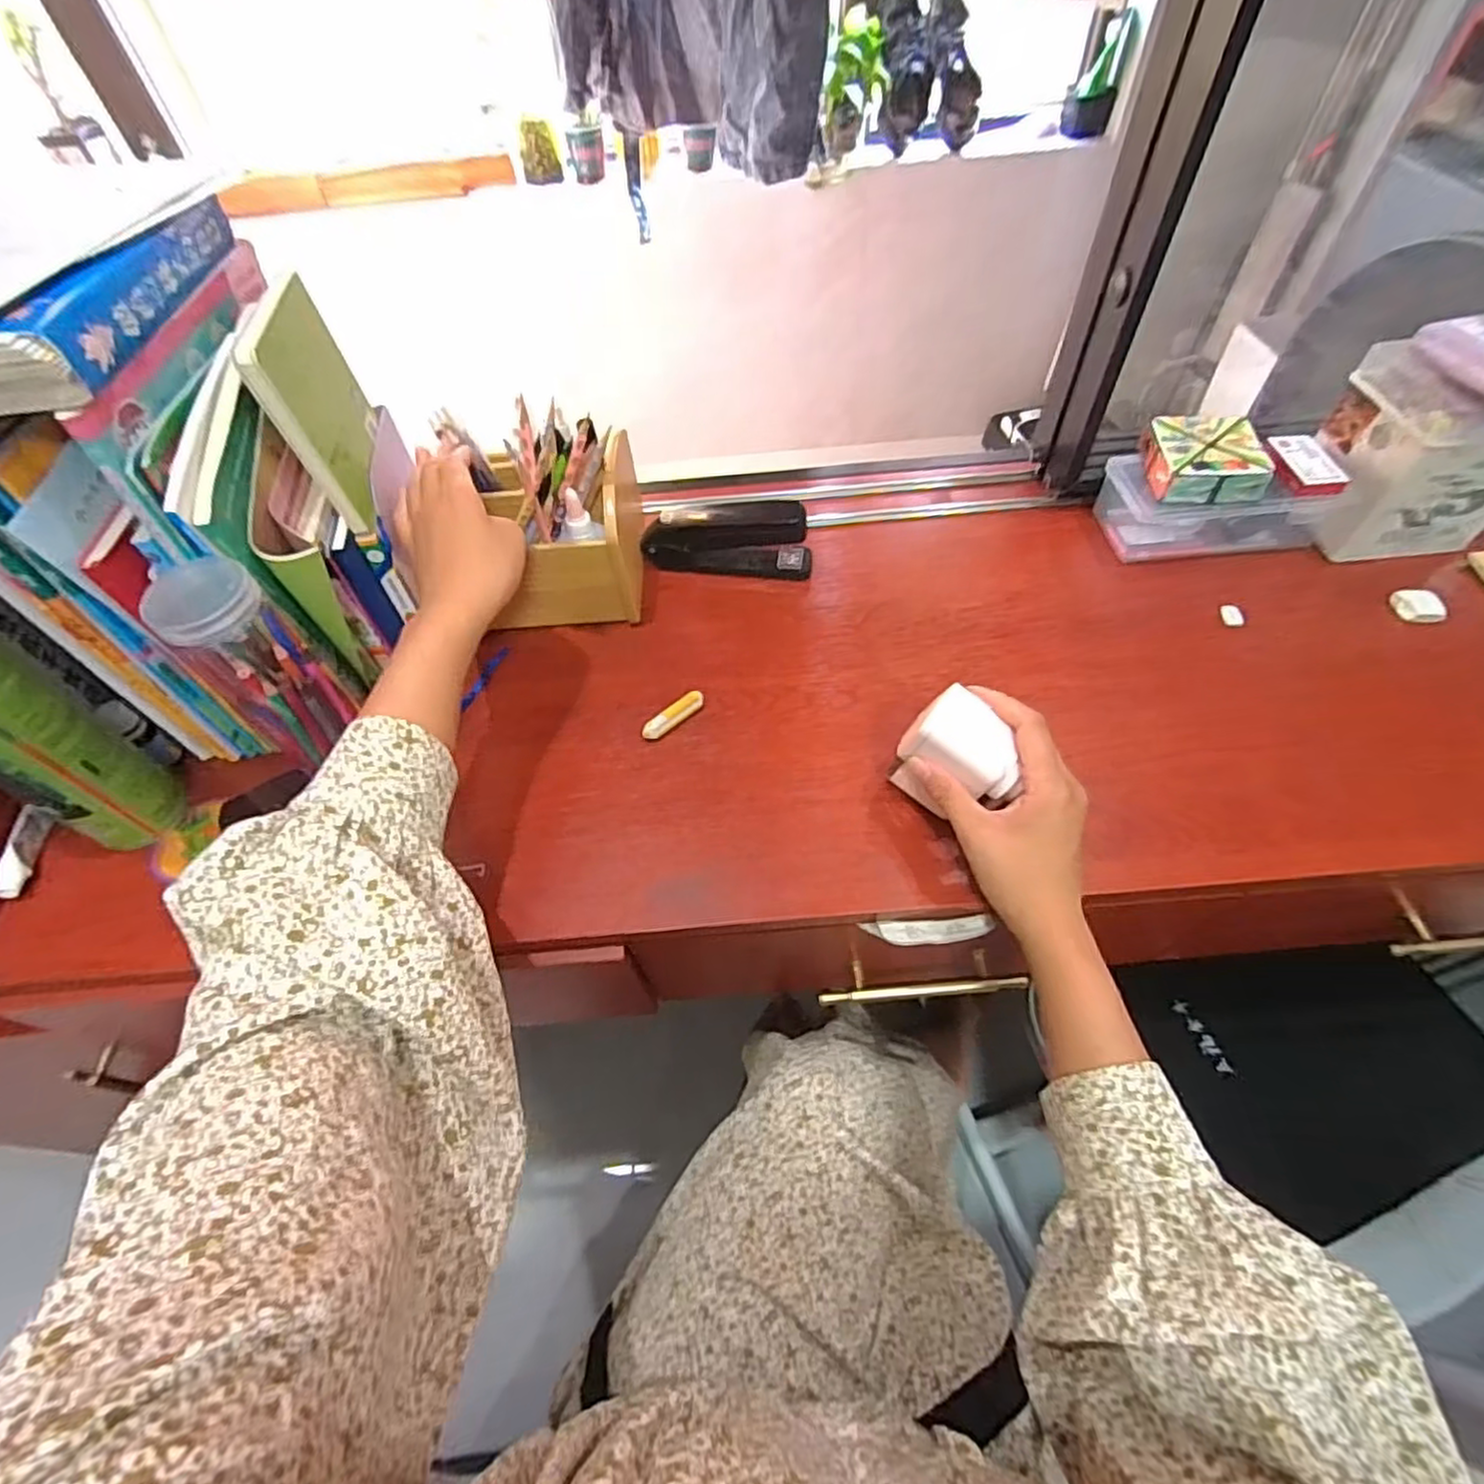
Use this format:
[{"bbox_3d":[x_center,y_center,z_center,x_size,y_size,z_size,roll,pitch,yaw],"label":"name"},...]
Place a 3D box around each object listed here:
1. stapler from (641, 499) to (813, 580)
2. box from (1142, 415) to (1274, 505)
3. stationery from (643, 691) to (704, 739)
[{"bbox_3d":[-0.014,-0.188,0.636,0.151,0.065,0.033,1,55,4],"label":"stapler"},{"bbox_3d":[0.404,-0.249,0.604,0.087,0.032,0.085,2,55,5],"label":"box"},{"bbox_3d":[-0.055,-0.020,0.553,0.057,0.014,0.017,-37,61,-20],"label":"stationery"}]

